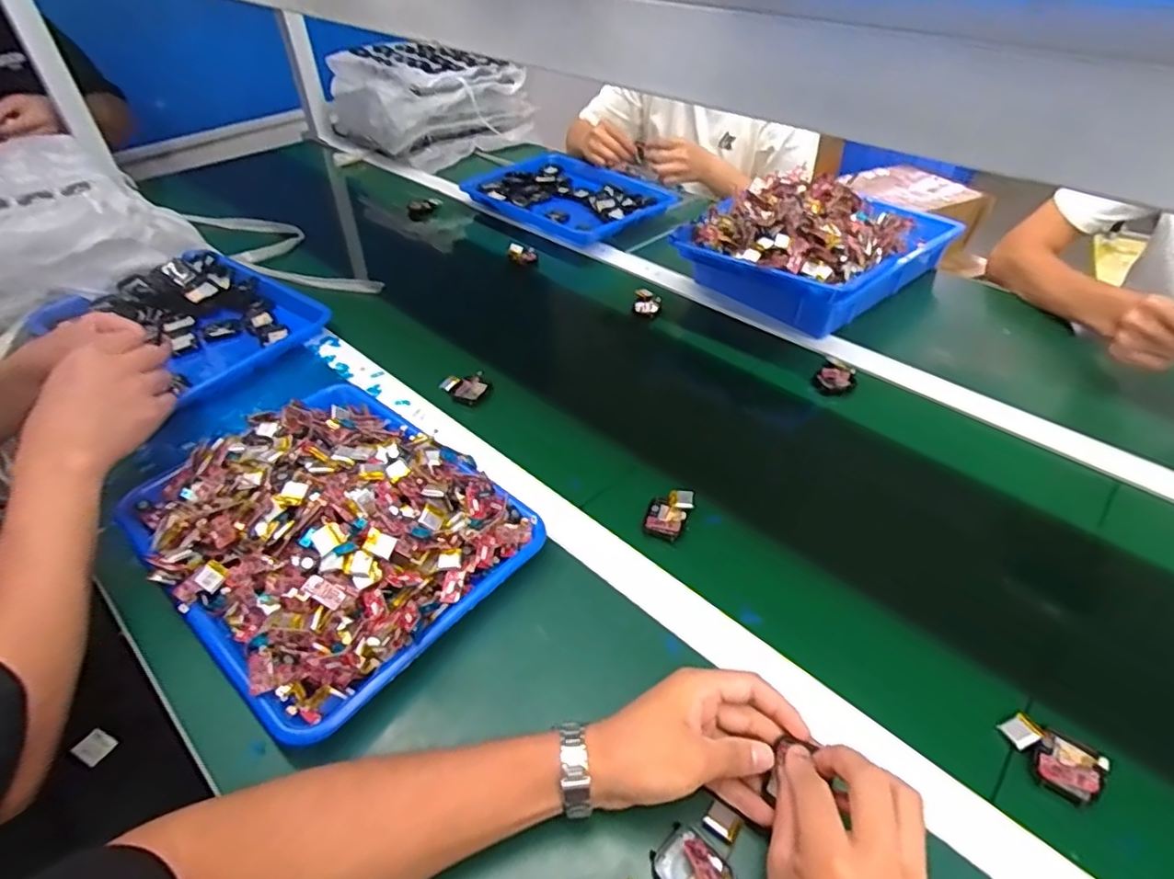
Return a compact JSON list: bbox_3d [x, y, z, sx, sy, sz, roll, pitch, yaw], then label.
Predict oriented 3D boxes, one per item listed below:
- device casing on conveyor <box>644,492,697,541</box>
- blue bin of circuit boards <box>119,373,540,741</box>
[{"bbox_3d":[0.078,0.070,0.581,0.037,0.022,0.049,18,46,18],"label":"device casing on conveyor"},{"bbox_3d":[-0.232,0.069,0.540,0.325,0.076,0.248,31,51,29],"label":"blue bin of circuit boards"}]

